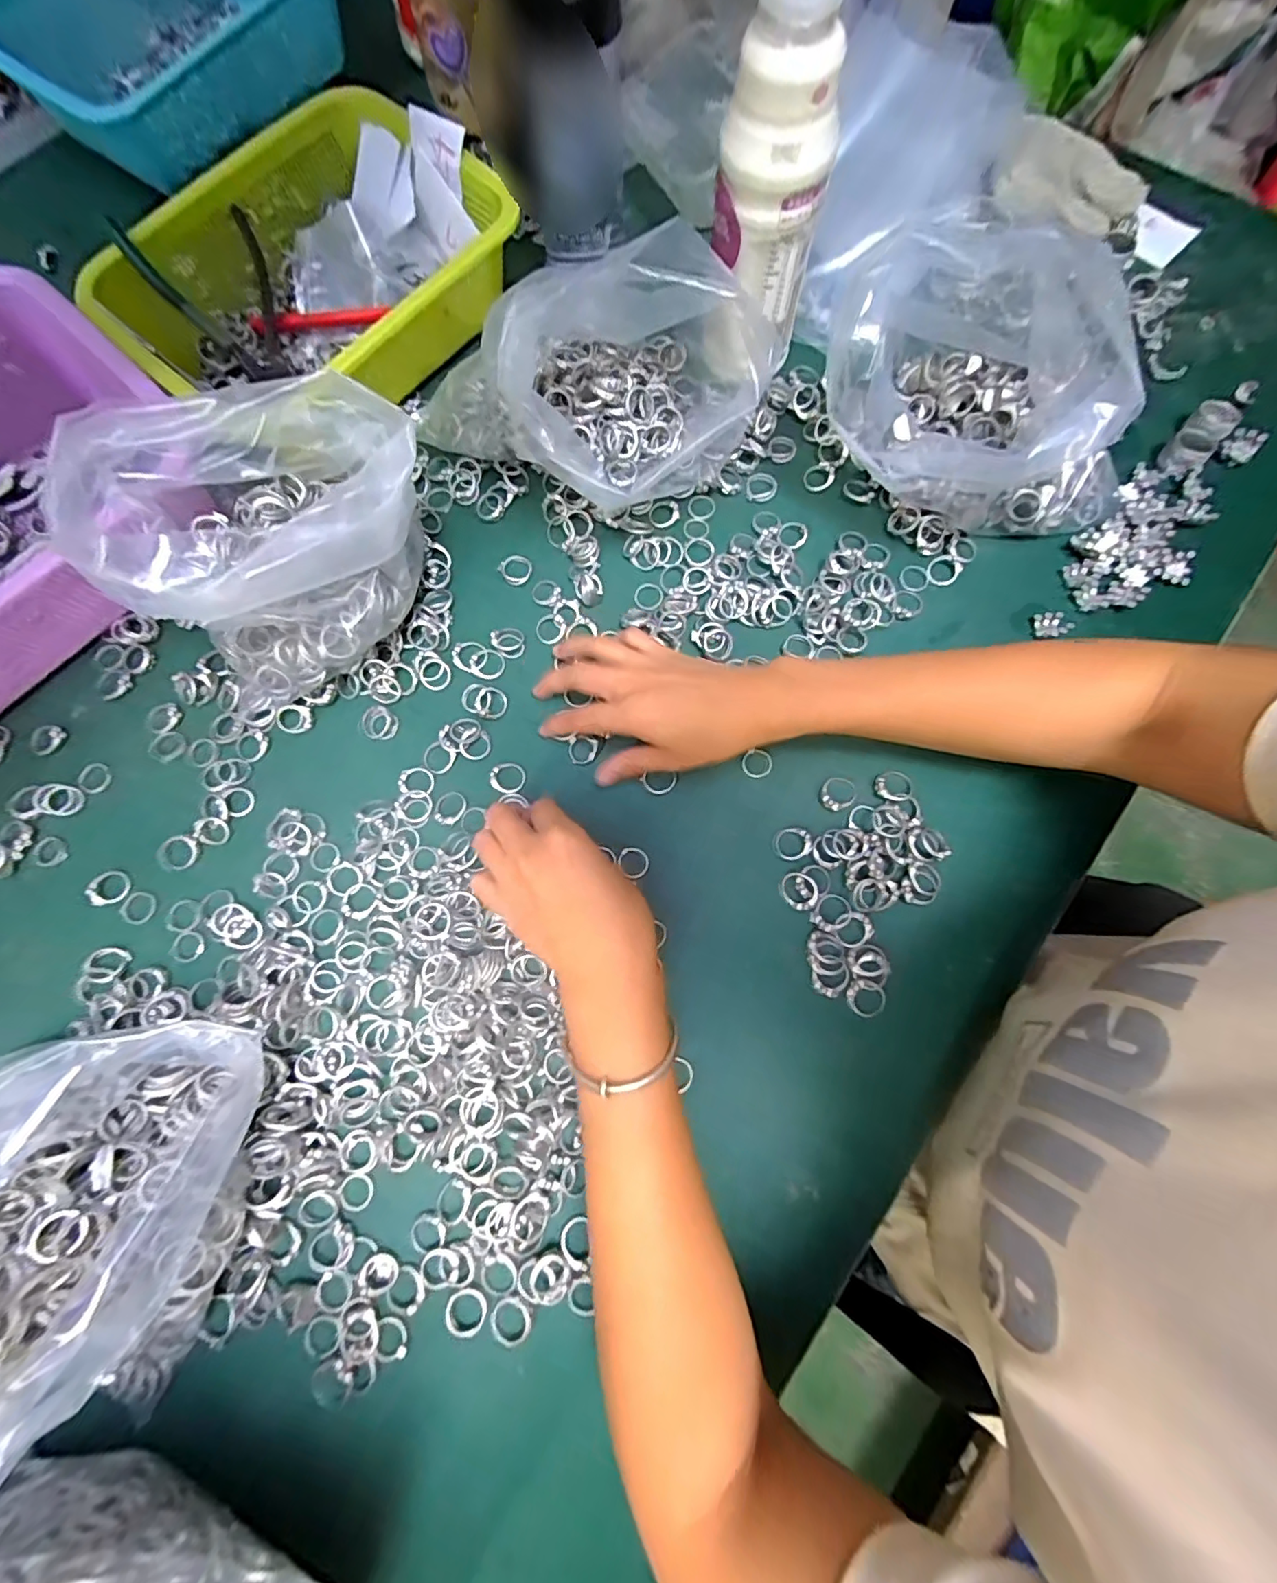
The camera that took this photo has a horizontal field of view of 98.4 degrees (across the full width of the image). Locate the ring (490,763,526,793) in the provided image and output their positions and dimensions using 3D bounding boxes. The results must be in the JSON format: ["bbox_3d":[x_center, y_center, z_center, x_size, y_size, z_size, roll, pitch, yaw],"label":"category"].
[{"bbox_3d":[-0.086,-0.009,0.364,0.022,0.004,0.020,0,78,0],"label":"ring"}]

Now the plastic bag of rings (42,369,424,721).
[{"bbox_3d":[-0.198,-0.139,0.326,0.169,0.135,0.108,-20,79,-4],"label":"plastic bag of rings"}]

